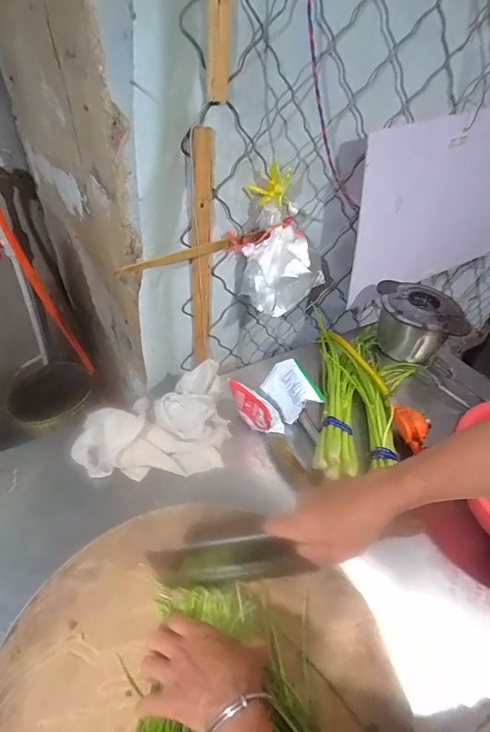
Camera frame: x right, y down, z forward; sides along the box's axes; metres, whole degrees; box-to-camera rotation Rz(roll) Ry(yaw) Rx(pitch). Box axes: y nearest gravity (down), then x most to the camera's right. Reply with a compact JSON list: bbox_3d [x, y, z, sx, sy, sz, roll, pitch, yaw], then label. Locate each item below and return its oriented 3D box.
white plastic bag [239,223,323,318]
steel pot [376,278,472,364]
[{"bbox_3d":[0.092,-0.232,0.942,0.133,0.188,0.139,26,46,24],"label":"white plastic bag"},{"bbox_3d":[0.413,-0.092,0.978,0.175,0.166,0.160,6,41,3],"label":"steel pot"}]

